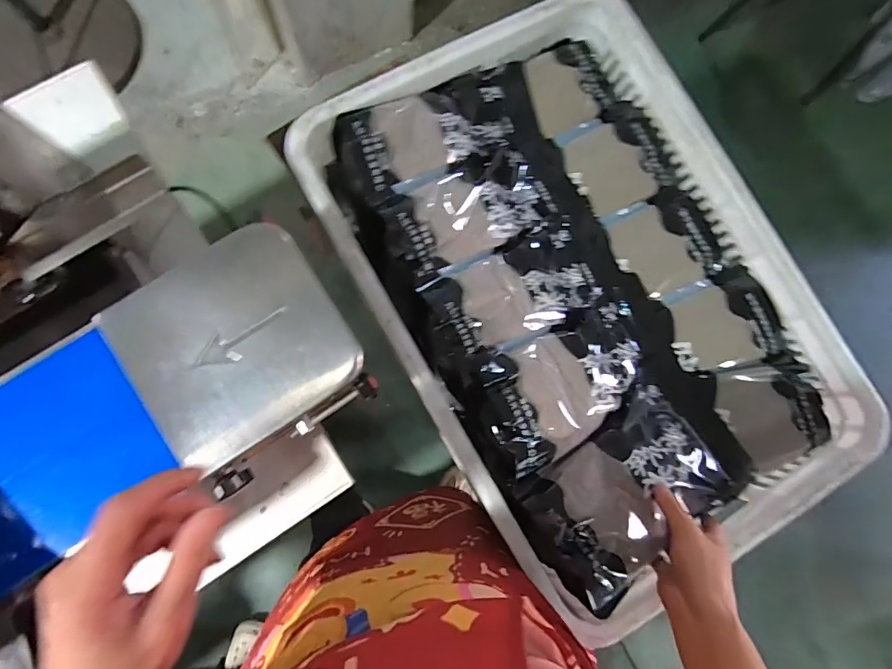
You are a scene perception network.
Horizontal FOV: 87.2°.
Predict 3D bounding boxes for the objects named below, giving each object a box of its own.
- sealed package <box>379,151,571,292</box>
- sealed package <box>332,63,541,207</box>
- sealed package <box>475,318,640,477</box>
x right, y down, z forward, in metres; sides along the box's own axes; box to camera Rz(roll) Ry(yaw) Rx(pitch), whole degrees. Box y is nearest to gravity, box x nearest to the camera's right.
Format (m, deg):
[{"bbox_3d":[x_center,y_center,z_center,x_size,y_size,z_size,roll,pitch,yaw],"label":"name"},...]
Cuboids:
[{"bbox_3d":[0.043,-0.133,0.520,0.212,0.034,0.116,-25,88,-27],"label":"sealed package"},{"bbox_3d":[0.002,-0.224,0.541,0.260,0.046,0.125,-30,89,-25],"label":"sealed package"},{"bbox_3d":[0.138,0.053,0.494,0.194,0.025,0.120,-20,85,-23],"label":"sealed package"}]

